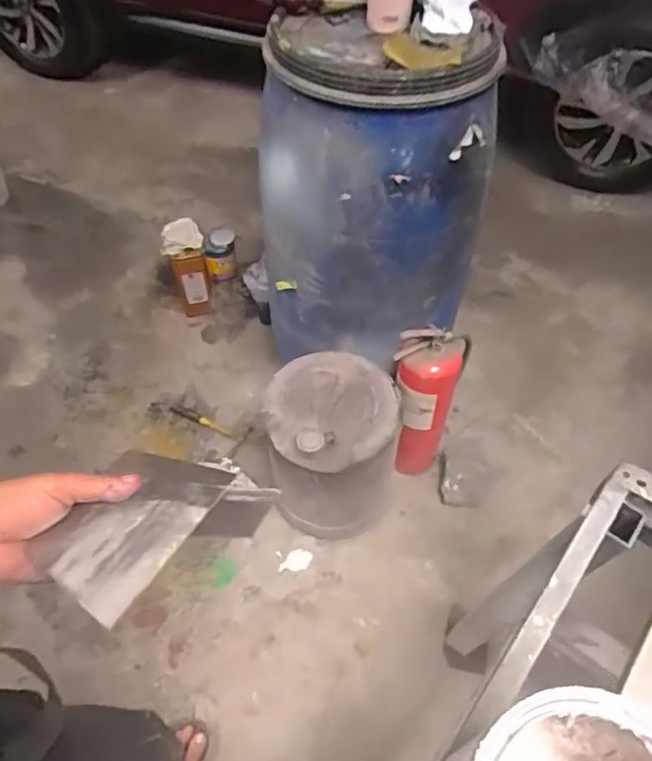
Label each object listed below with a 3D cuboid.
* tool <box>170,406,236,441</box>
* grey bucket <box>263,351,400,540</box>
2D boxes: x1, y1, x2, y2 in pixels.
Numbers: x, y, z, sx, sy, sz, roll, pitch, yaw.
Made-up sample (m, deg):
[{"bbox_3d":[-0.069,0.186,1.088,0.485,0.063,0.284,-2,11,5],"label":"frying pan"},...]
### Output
[{"bbox_3d":[-0.388,0.133,1.900,0.243,0.019,0.028,21,54,15],"label":"tool"},{"bbox_3d":[0.009,0.190,1.505,0.300,0.424,0.344,0,52,0],"label":"grey bucket"}]

